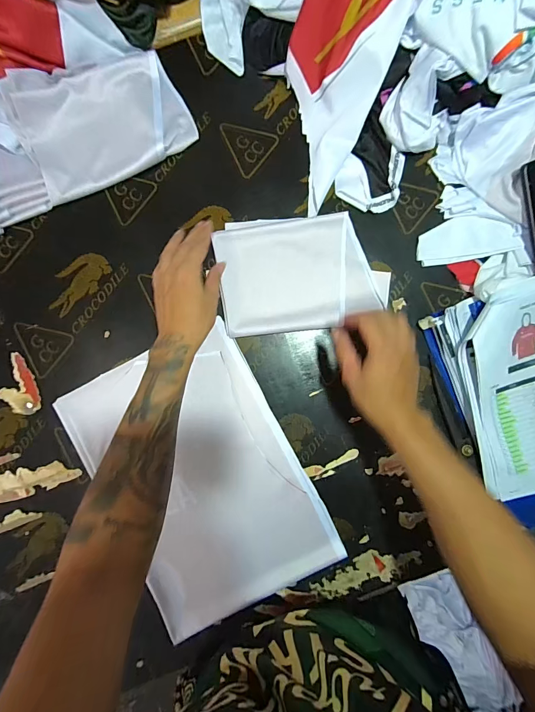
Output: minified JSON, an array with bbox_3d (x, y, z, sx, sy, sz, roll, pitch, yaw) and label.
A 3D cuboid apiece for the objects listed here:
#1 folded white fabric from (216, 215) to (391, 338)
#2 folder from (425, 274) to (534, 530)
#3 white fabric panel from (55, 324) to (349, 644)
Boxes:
[{"bbox_3d":[0.052,-0.125,0.512,0.242,0.014,0.168,-6,90,-2],"label":"folded white fabric"},{"bbox_3d":[0.407,0.066,0.496,0.252,0.061,0.358,-18,90,-2],"label":"folder"},{"bbox_3d":[-0.096,0.184,0.506,0.274,0.009,0.400,-28,90,-2],"label":"white fabric panel"}]

